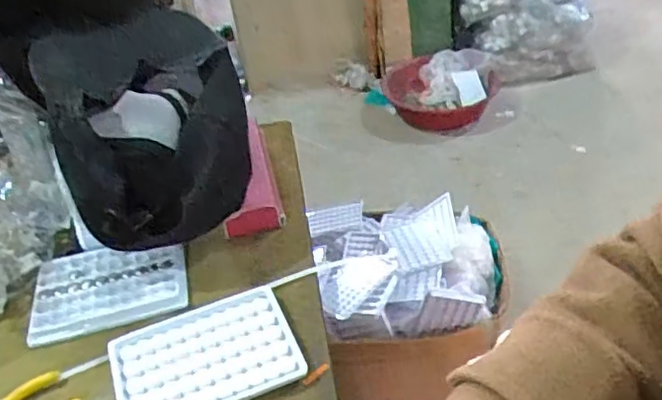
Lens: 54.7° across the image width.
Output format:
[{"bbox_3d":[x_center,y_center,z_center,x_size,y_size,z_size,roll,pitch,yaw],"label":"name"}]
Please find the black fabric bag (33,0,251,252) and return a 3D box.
[{"bbox_3d":[-0.164,-0.071,0.576,0.158,0.112,0.202,-21,39,-18],"label":"black fabric bag"}]

